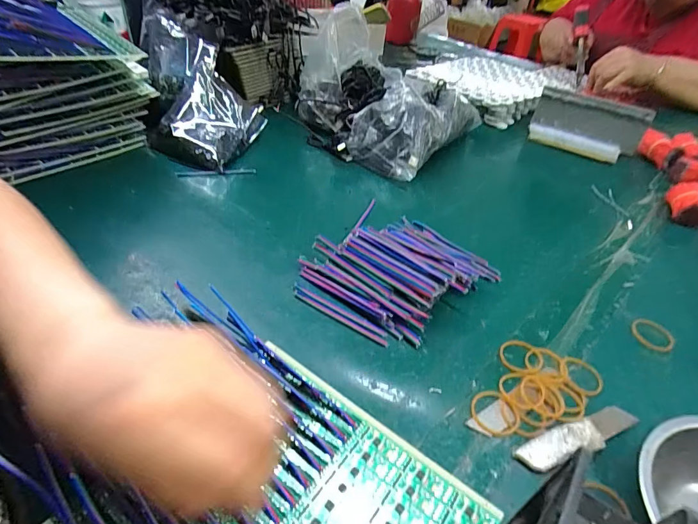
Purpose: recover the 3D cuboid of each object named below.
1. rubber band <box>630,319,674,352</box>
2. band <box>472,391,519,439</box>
[{"bbox_3d":[0.271,0.065,0.359,0.033,0.004,0.033,34,48,30],"label":"rubber band"},{"bbox_3d":[0.106,0.108,0.290,0.033,0.004,0.035,3,40,-2],"label":"band"}]

